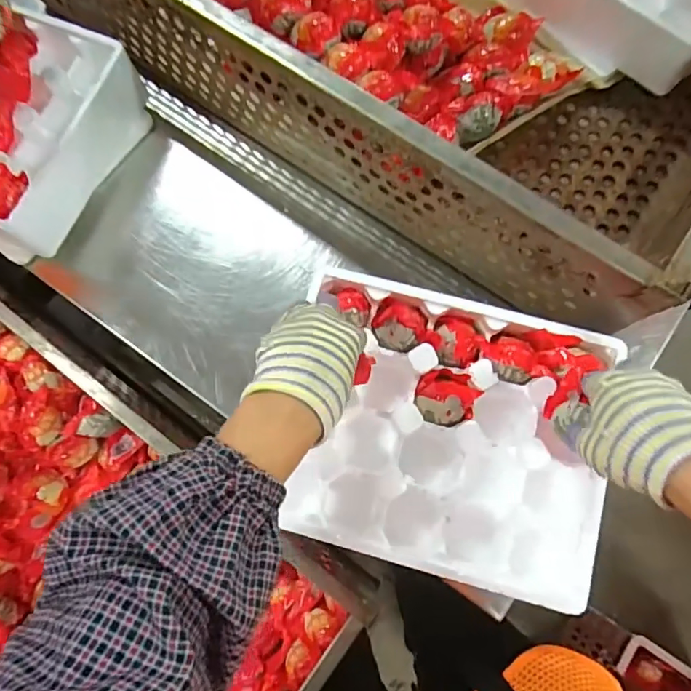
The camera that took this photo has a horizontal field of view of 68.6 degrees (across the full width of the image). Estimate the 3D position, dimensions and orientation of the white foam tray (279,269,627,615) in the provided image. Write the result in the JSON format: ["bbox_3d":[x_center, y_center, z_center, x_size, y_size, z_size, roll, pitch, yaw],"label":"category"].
[{"bbox_3d":[0.084,0.078,0.473,0.281,0.084,0.234,14,78,4],"label":"white foam tray"}]

